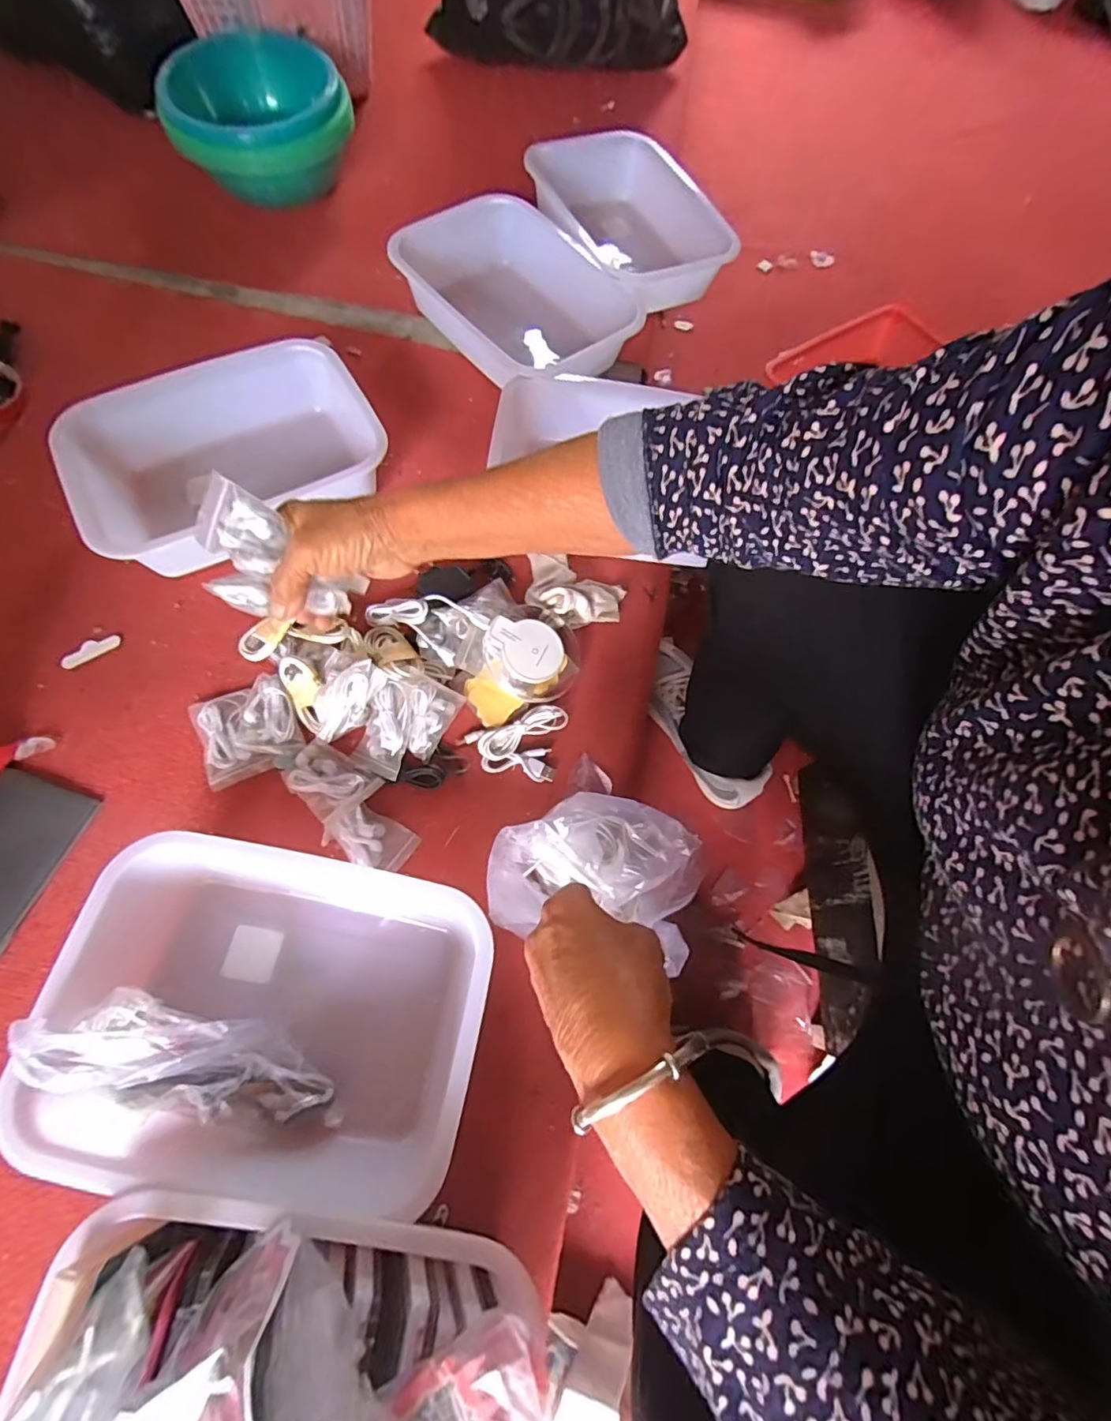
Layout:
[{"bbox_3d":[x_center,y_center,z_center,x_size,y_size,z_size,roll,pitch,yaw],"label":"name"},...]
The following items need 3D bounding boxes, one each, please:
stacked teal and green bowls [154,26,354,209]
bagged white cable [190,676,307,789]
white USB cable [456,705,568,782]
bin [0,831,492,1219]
[{"bbox_3d":[-0.401,-0.811,0.757,0.237,0.103,0.202,-21,72,-12],"label":"stacked teal and green bowls"},{"bbox_3d":[-0.287,0.014,0.516,0.089,0.015,0.085,-23,73,-13],"label":"bagged white cable"},{"bbox_3d":[-0.041,0.024,0.534,0.092,0.010,0.074,12,69,0],"label":"white USB cable"},{"bbox_3d":[-0.200,0.216,0.411,0.281,0.081,0.204,10,69,-1],"label":"bin"}]

